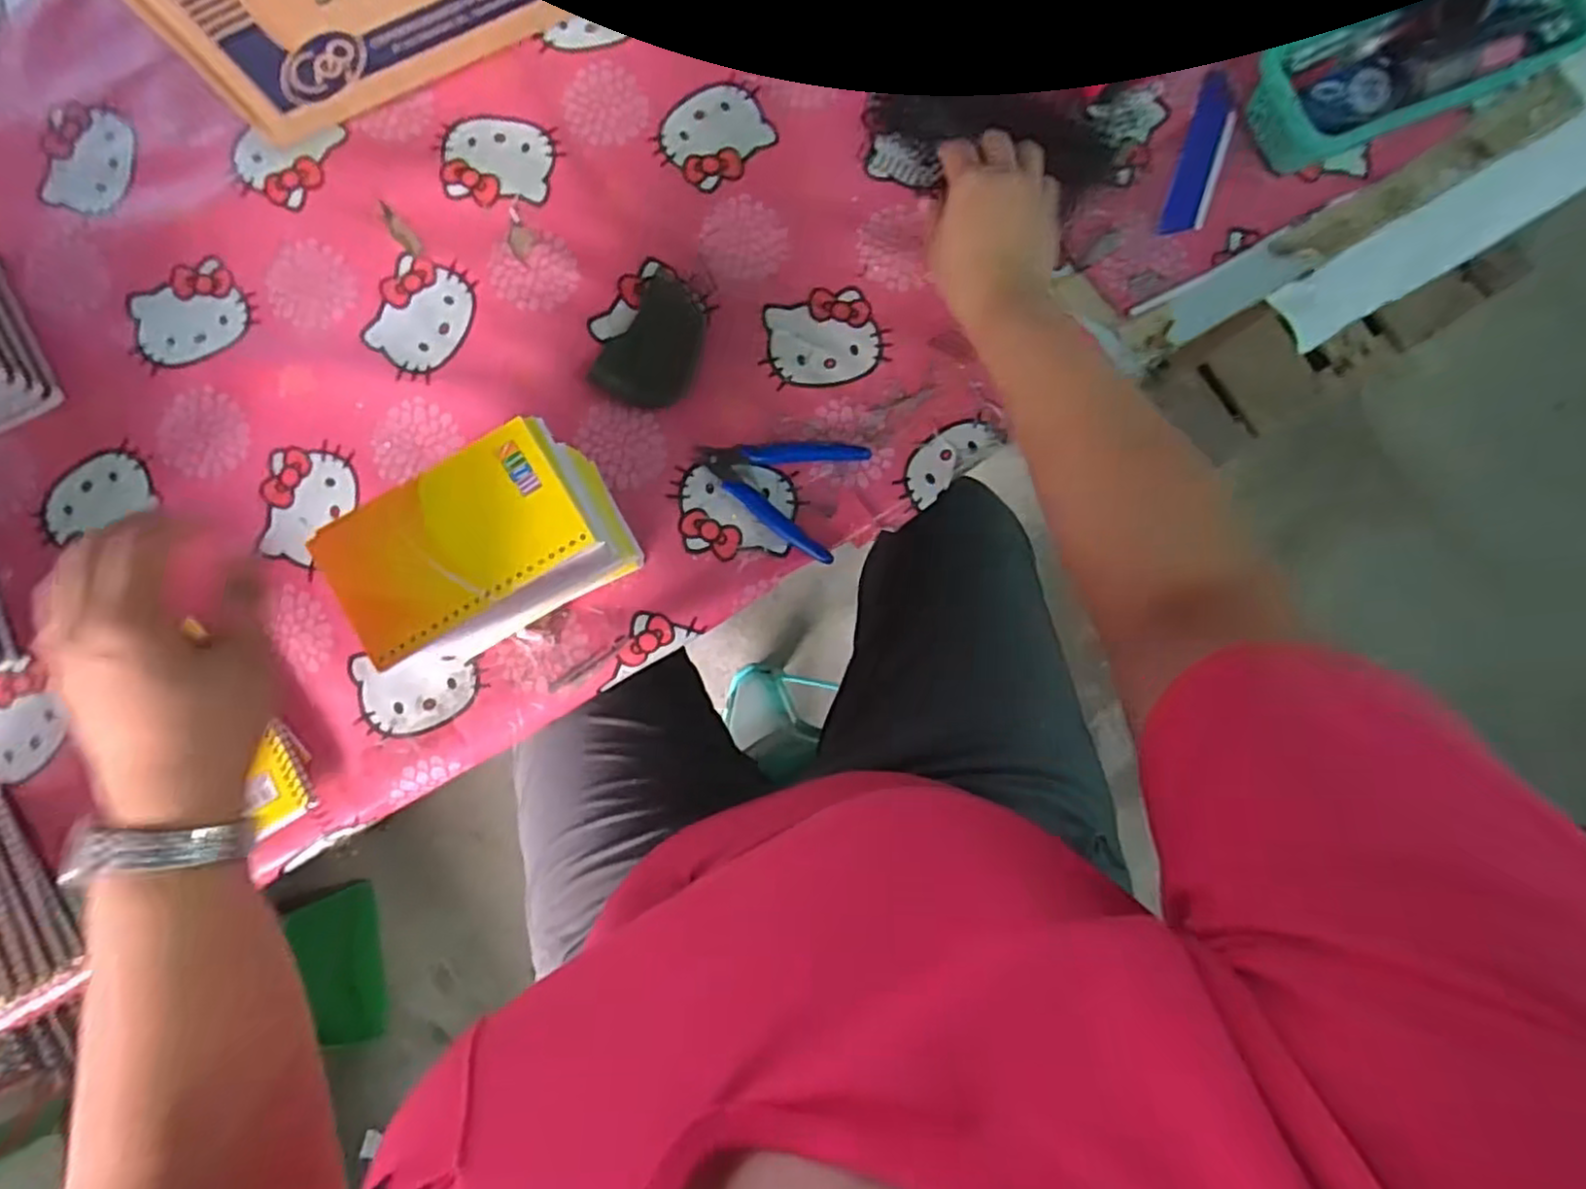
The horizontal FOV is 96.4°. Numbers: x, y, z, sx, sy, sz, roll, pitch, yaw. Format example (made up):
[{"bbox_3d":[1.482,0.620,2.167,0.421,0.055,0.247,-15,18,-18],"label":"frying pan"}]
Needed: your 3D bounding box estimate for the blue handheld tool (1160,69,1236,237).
[{"bbox_3d":[0.305,-0.325,0.525,0.030,0.006,0.129,18,84,3],"label":"blue handheld tool"}]

